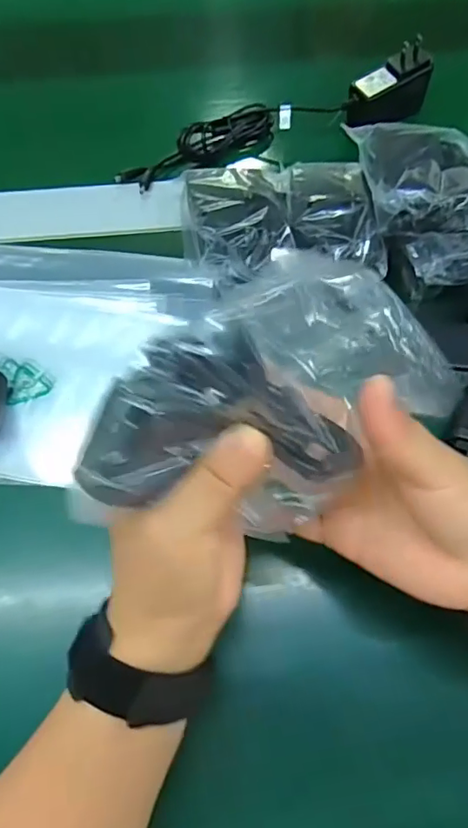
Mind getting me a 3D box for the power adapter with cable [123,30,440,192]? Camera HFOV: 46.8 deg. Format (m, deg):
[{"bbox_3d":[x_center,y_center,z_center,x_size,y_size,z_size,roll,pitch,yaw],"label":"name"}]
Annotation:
[{"bbox_3d":[0.036,-0.251,0.459,0.278,0.056,0.051,-21,68,-7],"label":"power adapter with cable"}]

